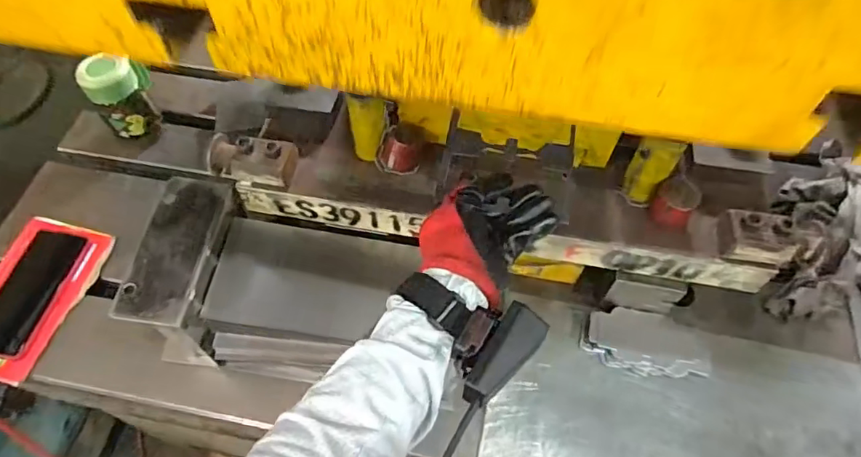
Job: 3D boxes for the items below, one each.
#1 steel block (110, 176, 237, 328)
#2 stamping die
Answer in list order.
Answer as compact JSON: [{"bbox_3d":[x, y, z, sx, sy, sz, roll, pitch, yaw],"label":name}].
[{"bbox_3d":[-0.259,0.018,0.553,0.074,0.032,0.170,5,57,3],"label":"steel block"},{"bbox_3d":[0.073,-0.059,0.570,0.596,0.167,0.166,10,58,6],"label":"stamping die"}]

